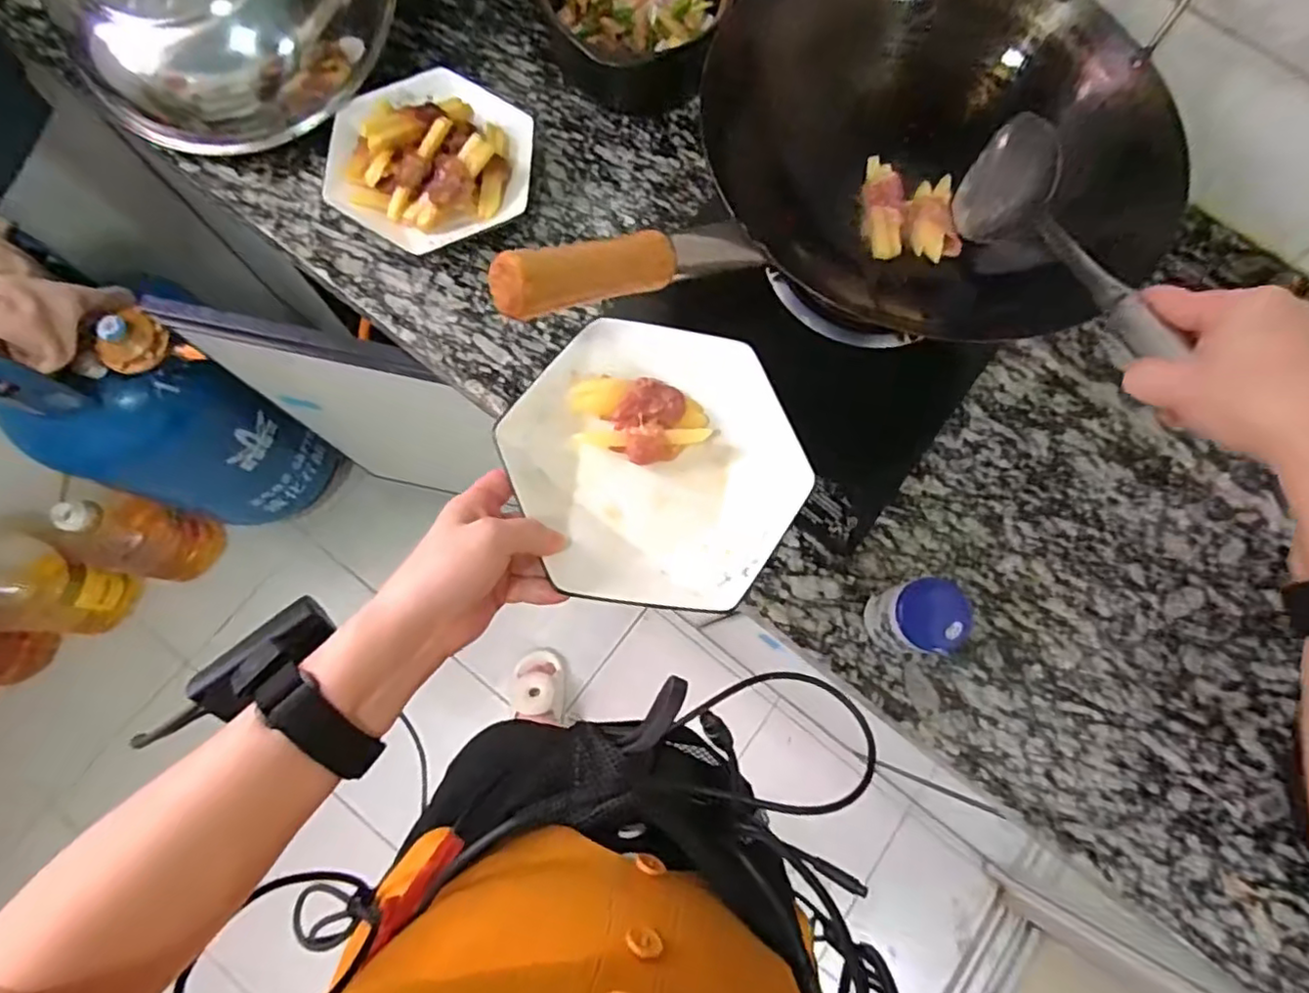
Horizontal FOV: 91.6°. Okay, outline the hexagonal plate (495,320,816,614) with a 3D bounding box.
[{"bbox_3d":[0.005,-0.023,0.429,0.183,0.037,0.196,-25,78,-7],"label":"hexagonal plate"}]

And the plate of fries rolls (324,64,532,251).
[{"bbox_3d":[-0.216,-0.336,0.616,0.186,0.072,0.177,0,76,-1],"label":"plate of fries rolls"}]

